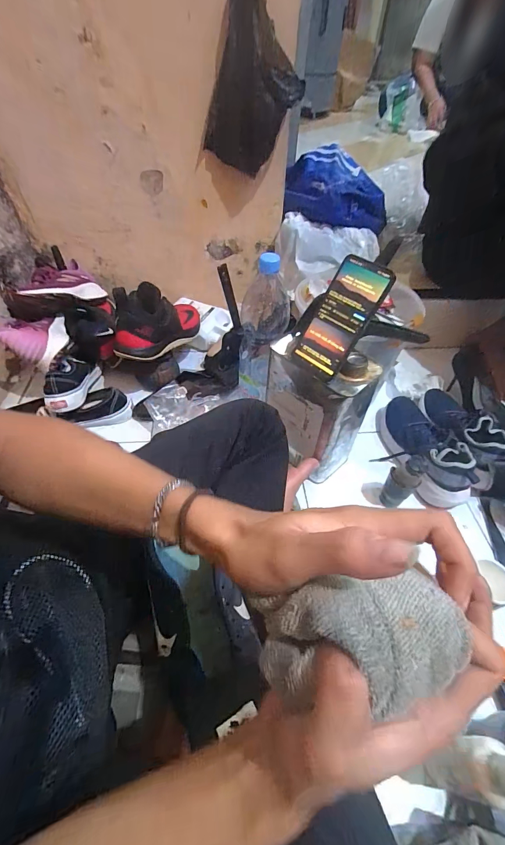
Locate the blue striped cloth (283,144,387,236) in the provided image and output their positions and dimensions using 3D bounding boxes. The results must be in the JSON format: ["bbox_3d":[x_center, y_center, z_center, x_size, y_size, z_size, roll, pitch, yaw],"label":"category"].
[{"bbox_3d":[0.197,-0.556,0.819,0.250,0.106,0.201,9,49,5],"label":"blue striped cloth"}]

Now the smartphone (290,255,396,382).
[{"bbox_3d":[0.124,-0.146,0.495,0.078,0.170,0.013,42,23,28],"label":"smartphone"}]

